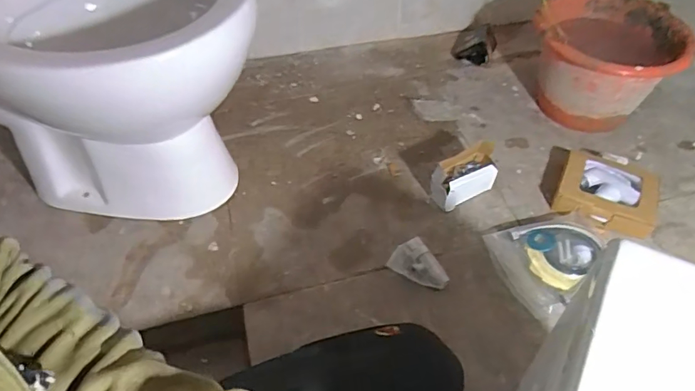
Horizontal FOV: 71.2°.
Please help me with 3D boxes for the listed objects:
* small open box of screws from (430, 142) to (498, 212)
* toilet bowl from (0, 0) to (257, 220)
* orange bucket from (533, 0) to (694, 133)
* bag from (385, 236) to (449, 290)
[{"bbox_3d":[0.216,-0.036,0.887,0.139,0.088,0.061,-23,52,-17],"label":"small open box of screws"},{"bbox_3d":[-0.403,-0.164,0.821,0.569,0.390,0.329,14,51,14],"label":"toilet bowl"},{"bbox_3d":[0.512,-0.266,1.004,0.243,0.194,0.252,-1,49,1],"label":"orange bucket"},{"bbox_3d":[0.114,0.119,0.792,0.065,0.032,0.089,-30,54,-22],"label":"bag"}]

